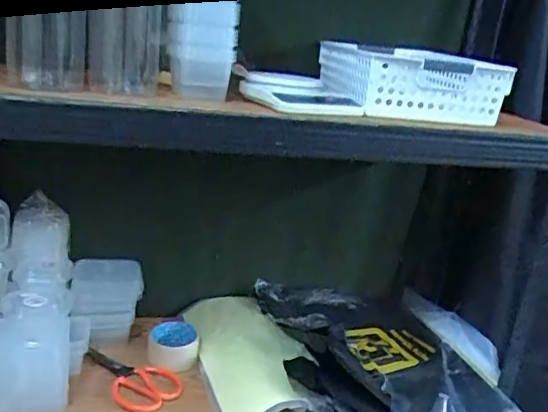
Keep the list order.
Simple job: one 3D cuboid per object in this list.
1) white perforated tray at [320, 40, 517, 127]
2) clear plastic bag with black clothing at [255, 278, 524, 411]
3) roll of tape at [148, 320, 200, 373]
[{"bbox_3d":[0.196,-0.197,0.870,0.201,0.084,0.281,4,17,-12],"label":"white perforated tray"},{"bbox_3d":[0.184,0.237,0.974,0.382,0.085,0.406,4,17,-13],"label":"clear plastic bag with black clothing"},{"bbox_3d":[-0.169,0.232,0.945,0.084,0.043,0.078,5,17,-8],"label":"roll of tape"}]

